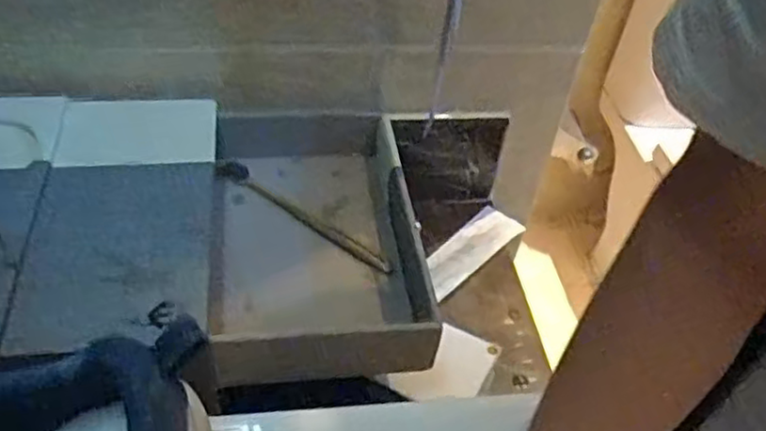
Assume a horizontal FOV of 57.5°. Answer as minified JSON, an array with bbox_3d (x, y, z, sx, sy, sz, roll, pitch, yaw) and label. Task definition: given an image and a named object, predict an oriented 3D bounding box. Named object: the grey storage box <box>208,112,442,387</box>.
[{"bbox_3d":[-0.052,0.017,0.547,0.167,0.071,0.244,-3,45,-10],"label":"grey storage box"}]

